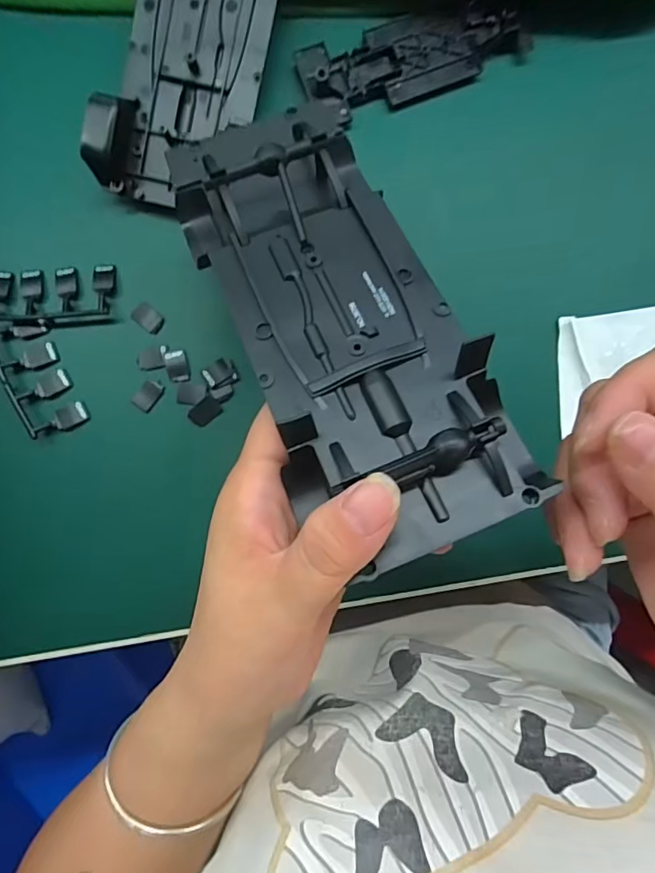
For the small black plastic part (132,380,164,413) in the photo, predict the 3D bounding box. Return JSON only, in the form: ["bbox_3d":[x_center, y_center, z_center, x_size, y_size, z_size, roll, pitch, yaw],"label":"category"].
[{"bbox_3d":[-0.094,-0.022,0.268,0.011,0.004,0.017,38,88,1],"label":"small black plastic part"}]

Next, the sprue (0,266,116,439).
[{"bbox_3d":[-0.145,-0.046,0.267,0.061,0.009,0.088,4,88,-1],"label":"sprue"}]

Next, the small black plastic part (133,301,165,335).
[{"bbox_3d":[-0.095,-0.063,0.271,0.017,0.004,0.011,40,88,1],"label":"small black plastic part"}]

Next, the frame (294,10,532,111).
[{"bbox_3d":[0.046,-0.201,0.271,0.121,0.009,0.041,-17,88,-2],"label":"frame"}]

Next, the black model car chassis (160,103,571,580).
[{"bbox_3d":[0.002,-0.041,0.169,0.069,0.015,0.162,-26,72,-2],"label":"black model car chassis"}]

